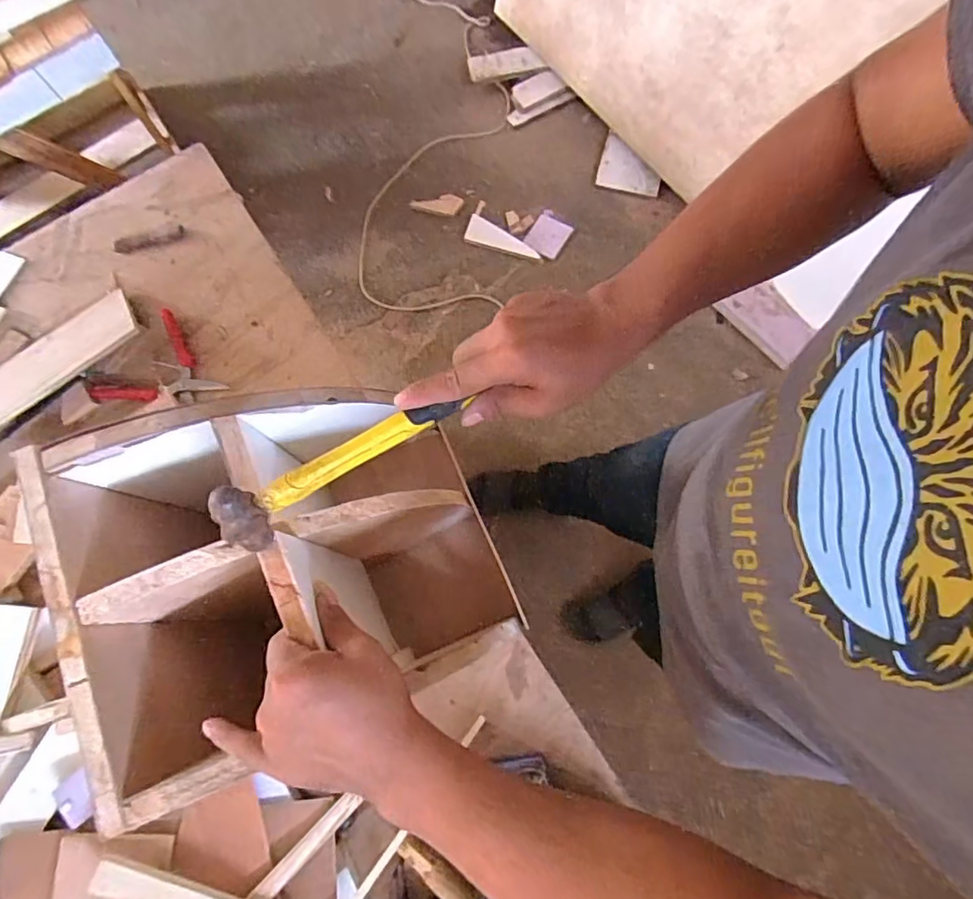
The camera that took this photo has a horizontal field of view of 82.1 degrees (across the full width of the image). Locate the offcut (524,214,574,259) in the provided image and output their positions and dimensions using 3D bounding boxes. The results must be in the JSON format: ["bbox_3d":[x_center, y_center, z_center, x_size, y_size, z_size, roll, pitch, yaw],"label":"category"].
[{"bbox_3d":[0.188,-0.649,1.696,0.111,0.015,0.128,31,79,11],"label":"offcut"}]

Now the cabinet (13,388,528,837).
[{"bbox_3d":[-0.164,0.106,0.555,0.312,0.318,0.275,-22,78,-5],"label":"cabinet"}]

